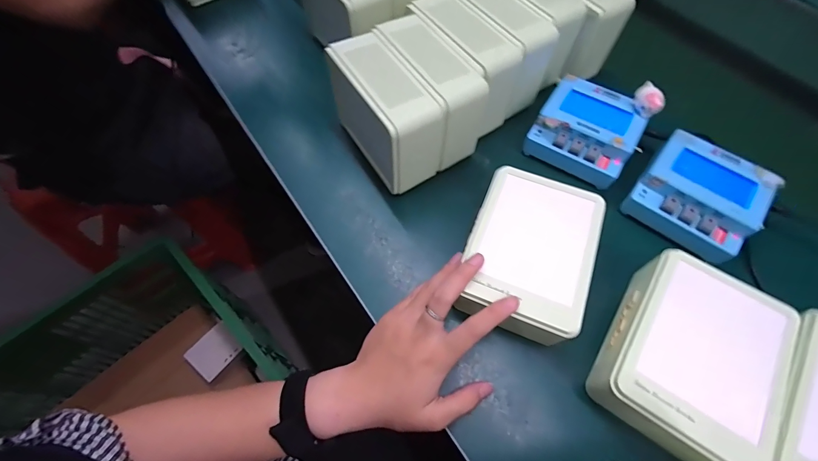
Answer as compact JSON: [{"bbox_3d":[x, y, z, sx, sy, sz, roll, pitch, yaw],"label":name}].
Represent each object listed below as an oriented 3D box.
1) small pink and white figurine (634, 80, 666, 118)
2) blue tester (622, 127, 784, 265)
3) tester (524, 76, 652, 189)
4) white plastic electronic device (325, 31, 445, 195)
[{"bbox_3d":[0.252,-0.136,0.371,0.030,0.026,0.018,37,67,17],"label":"small pink and white figurine"},{"bbox_3d":[0.289,-0.035,0.357,0.103,0.044,0.104,37,68,17],"label":"blue tester"},{"bbox_3d":[0.197,-0.113,0.396,0.106,0.045,0.099,30,66,14],"label":"tester"},{"bbox_3d":[-0.026,-0.122,0.374,0.057,0.096,0.137,-30,66,-15],"label":"white plastic electronic device"}]

